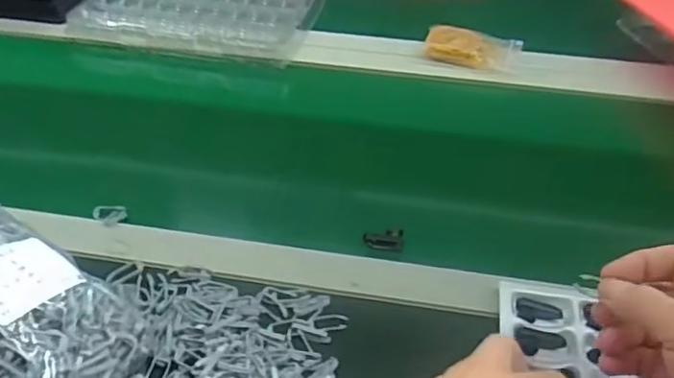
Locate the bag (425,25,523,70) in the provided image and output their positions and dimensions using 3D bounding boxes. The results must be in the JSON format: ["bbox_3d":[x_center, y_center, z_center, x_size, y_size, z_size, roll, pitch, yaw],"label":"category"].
[{"bbox_3d":[0.170,-0.173,0.776,0.114,0.027,0.063,10,44,9],"label":"bag"}]

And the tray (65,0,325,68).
[{"bbox_3d":[-0.169,-0.261,0.844,0.287,0.016,0.252,10,44,9],"label":"tray"}]

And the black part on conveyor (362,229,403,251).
[{"bbox_3d":[0.042,0.046,0.554,0.036,0.011,0.018,-1,43,-3],"label":"black part on conveyor"}]

